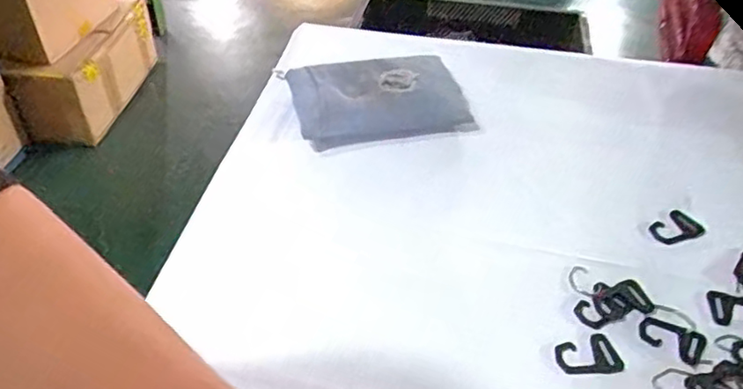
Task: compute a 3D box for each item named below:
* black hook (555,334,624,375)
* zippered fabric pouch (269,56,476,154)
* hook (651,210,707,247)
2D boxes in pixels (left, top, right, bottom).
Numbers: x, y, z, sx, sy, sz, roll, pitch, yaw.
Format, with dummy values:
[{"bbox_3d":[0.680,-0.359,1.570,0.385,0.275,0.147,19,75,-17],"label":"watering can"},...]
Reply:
[{"bbox_3d":[0.148,0.112,0.443,0.044,0.005,0.030,-11,44,-13],"label":"black hook"},{"bbox_3d":[0.007,-0.096,0.636,0.169,0.034,0.107,-6,43,-8],"label":"zippered fabric pouch"},{"bbox_3d":[0.252,0.028,0.534,0.045,0.004,0.031,-23,47,-24],"label":"hook"}]

